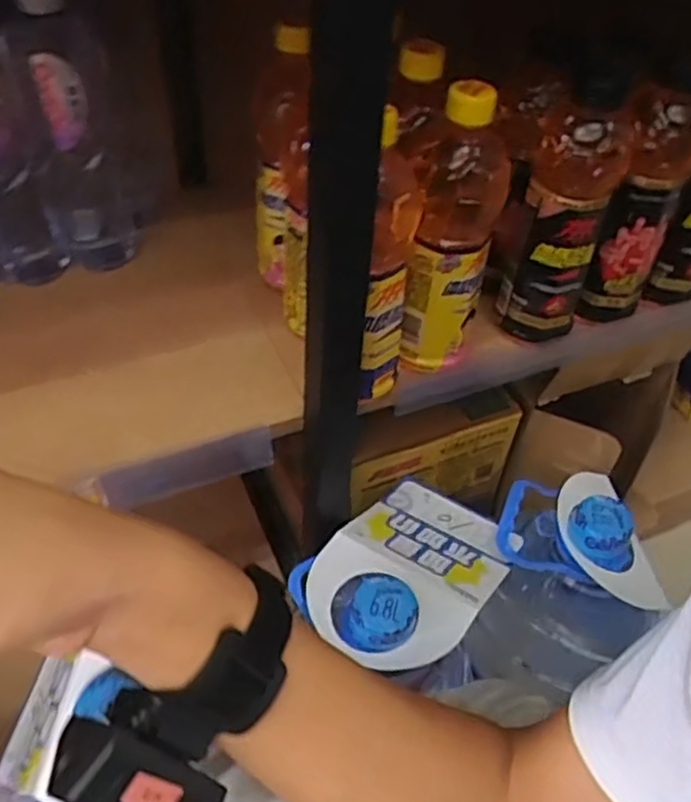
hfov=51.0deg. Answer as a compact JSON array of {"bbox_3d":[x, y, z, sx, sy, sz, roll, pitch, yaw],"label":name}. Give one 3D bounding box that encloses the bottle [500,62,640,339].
[{"bbox_3d":[0.170,-0.146,0.572,0.069,0.209,0.057,11,48,7],"label":"bottle"}]

